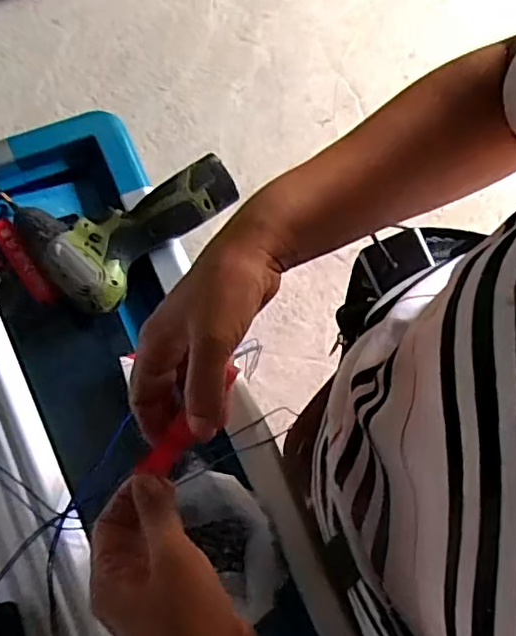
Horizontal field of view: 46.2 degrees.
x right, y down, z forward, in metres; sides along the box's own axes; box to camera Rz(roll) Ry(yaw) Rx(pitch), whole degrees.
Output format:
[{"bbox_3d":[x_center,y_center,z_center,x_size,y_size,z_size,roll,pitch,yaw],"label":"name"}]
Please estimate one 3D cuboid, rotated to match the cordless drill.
[{"bbox_3d":[-0.134,-0.108,0.589,0.188,0.057,0.145,-40,75,-15],"label":"cordless drill"}]

